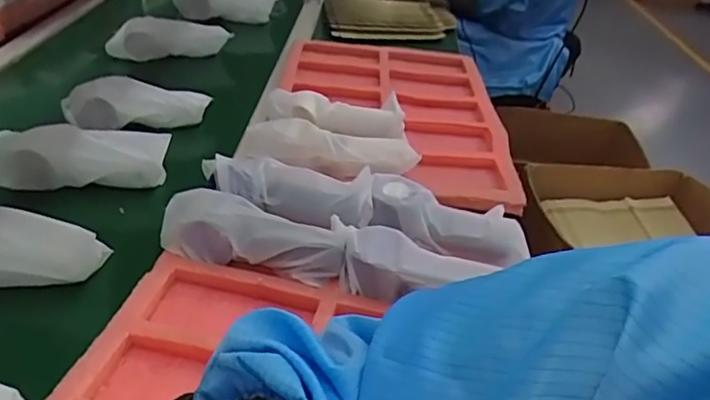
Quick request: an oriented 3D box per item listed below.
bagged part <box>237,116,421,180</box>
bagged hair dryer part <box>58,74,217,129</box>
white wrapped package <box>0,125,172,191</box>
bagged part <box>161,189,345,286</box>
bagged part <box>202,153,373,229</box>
[{"bbox_3d":[-0.027,-0.062,0.722,0.208,0.050,0.066,8,34,3],"label":"bagged part"},{"bbox_3d":[-0.288,-0.130,0.780,0.176,0.069,0.044,-9,37,-22],"label":"bagged hair dryer part"},{"bbox_3d":[-0.314,-0.048,0.662,0.196,0.065,0.046,2,34,-7],"label":"white wrapped package"},{"bbox_3d":[-0.097,0.034,0.562,0.179,0.052,0.059,11,34,6],"label":"bagged part"},{"bbox_3d":[-0.072,-0.009,0.601,0.181,0.044,0.060,9,34,4],"label":"bagged part"}]

